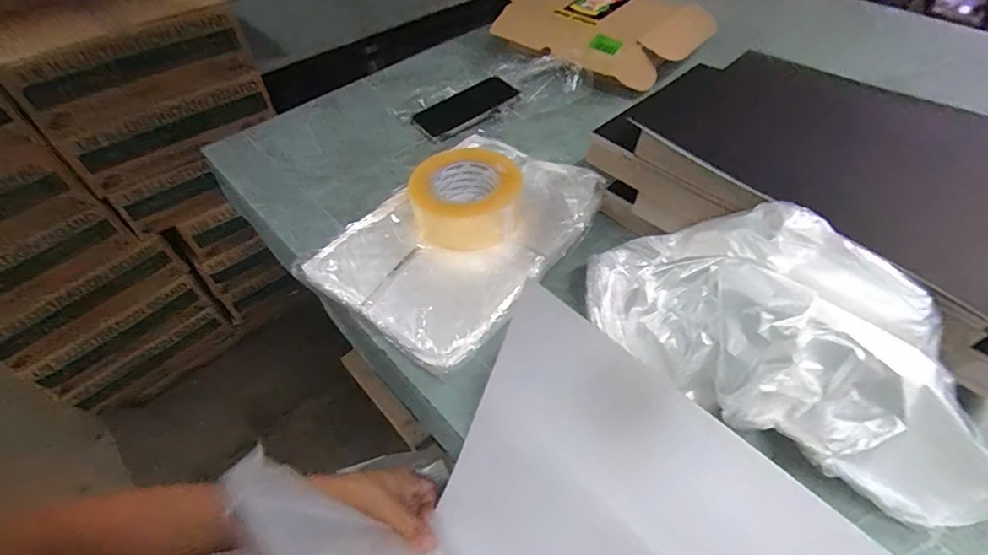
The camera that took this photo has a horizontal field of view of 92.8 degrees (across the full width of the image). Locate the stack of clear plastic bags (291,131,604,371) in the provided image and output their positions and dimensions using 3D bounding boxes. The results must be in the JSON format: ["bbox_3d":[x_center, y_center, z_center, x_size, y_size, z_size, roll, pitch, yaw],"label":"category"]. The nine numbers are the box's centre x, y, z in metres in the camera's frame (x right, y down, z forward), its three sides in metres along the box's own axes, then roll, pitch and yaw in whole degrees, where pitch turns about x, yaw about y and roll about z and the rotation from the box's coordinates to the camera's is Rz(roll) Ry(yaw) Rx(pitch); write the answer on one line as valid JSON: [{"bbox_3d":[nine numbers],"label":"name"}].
[{"bbox_3d":[-0.036,-0.058,0.562,0.236,0.021,0.315,32,59,25],"label":"stack of clear plastic bags"}]

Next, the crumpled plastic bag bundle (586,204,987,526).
[{"bbox_3d":[0.232,0.053,0.385,0.140,0.119,0.335,-34,57,-22],"label":"crumpled plastic bag bundle"}]

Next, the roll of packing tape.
[{"bbox_3d":[-0.036,-0.100,0.559,0.119,0.058,0.130,-1,52,2],"label":"roll of packing tape"}]

